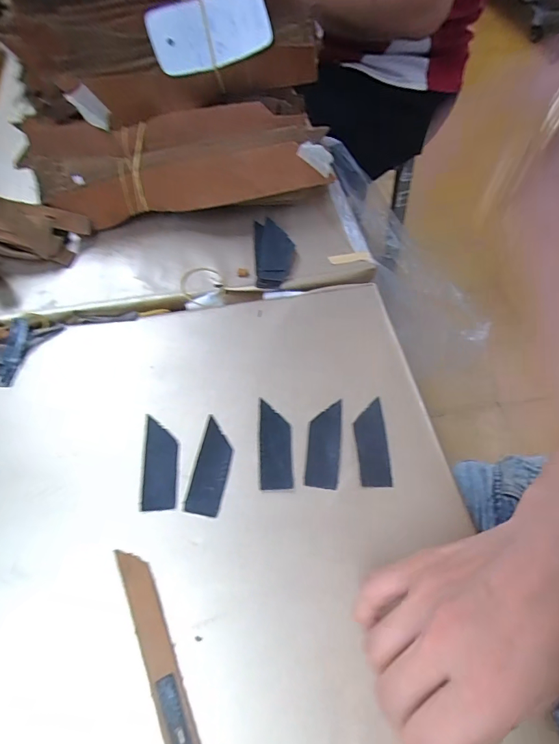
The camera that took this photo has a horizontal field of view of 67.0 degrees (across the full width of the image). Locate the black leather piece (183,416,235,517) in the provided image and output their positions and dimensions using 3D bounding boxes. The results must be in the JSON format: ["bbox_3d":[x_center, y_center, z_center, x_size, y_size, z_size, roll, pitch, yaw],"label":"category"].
[{"bbox_3d":[-0.045,0.063,0.284,0.023,0.004,0.064,10,59,3],"label":"black leather piece"}]

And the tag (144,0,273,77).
[{"bbox_3d":[-0.064,-0.317,0.389,0.109,0.057,0.012,-18,18,-2],"label":"tag"}]

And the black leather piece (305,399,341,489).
[{"bbox_3d":[0.031,0.048,0.293,0.022,0.004,0.062,7,59,1],"label":"black leather piece"}]

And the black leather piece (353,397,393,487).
[{"bbox_3d":[0.065,0.049,0.296,0.021,0.004,0.061,-1,59,-3],"label":"black leather piece"}]

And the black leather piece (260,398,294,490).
[{"bbox_3d":[-0.003,0.049,0.291,0.022,0.004,0.061,0,59,-3],"label":"black leather piece"}]

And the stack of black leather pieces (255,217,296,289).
[{"bbox_3d":[-0.005,-0.107,0.380,0.034,0.008,0.078,-1,59,-4],"label":"stack of black leather pieces"}]

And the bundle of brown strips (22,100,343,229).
[{"bbox_3d":[-0.089,-0.194,0.383,0.265,0.031,0.091,-9,92,-3],"label":"bundle of brown strips"}]

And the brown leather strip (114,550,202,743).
[{"bbox_3d":[-0.063,0.156,0.226,0.017,0.004,0.123,-21,62,-15],"label":"brown leather strip"}]

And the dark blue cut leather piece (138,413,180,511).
[{"bbox_3d":[-0.081,0.060,0.284,0.023,0.004,0.062,-2,59,-4],"label":"dark blue cut leather piece"}]

